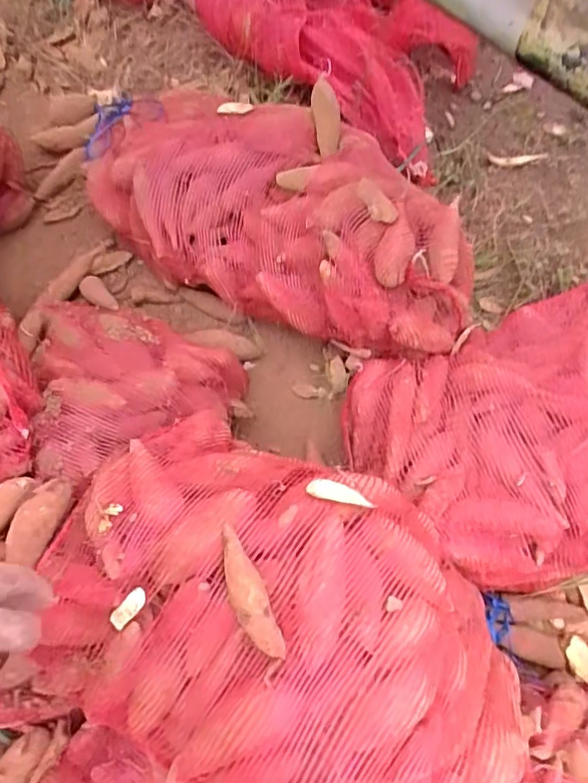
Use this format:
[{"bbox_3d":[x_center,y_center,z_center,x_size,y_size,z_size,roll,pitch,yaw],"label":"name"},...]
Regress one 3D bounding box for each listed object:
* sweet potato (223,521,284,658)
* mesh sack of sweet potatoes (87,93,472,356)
[{"bbox_3d":[-0.050,0.217,0.604,0.036,0.026,0.144,-22,71,-10],"label":"sweet potato"},{"bbox_3d":[-0.031,-0.286,0.941,0.691,0.216,0.280,28,70,8],"label":"mesh sack of sweet potatoes"}]

